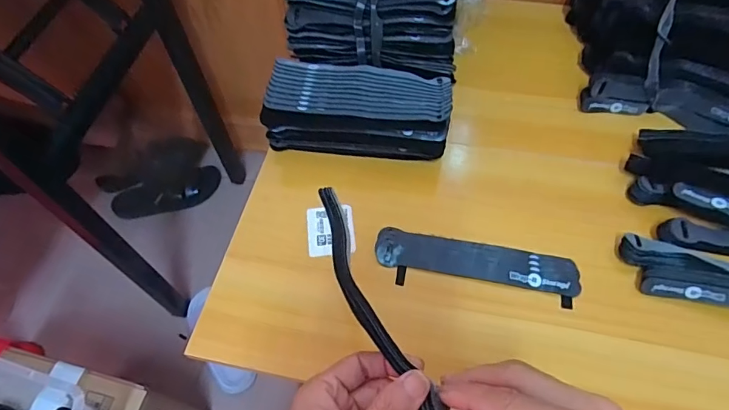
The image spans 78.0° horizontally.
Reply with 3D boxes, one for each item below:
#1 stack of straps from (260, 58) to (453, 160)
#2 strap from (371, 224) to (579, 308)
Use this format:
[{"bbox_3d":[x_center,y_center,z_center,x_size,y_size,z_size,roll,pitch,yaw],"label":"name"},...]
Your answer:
[{"bbox_3d":[-0.007,-0.108,0.516,0.204,0.063,0.091,7,60,7],"label":"stack of straps"},{"bbox_3d":[0.112,0.062,0.456,0.199,0.010,0.053,10,60,9],"label":"strap"}]

